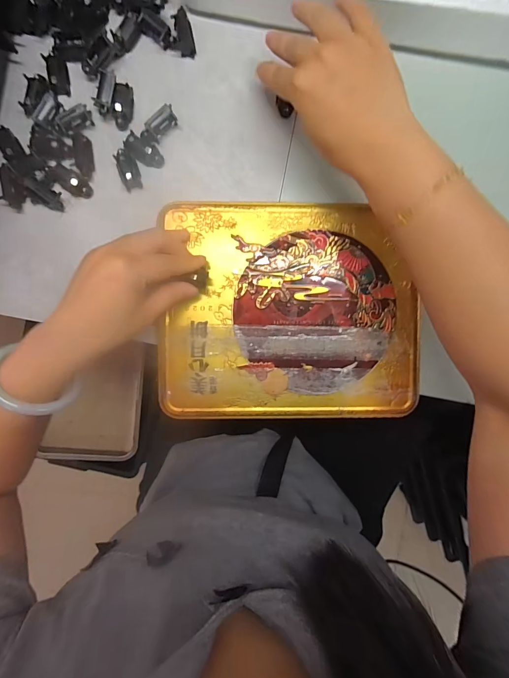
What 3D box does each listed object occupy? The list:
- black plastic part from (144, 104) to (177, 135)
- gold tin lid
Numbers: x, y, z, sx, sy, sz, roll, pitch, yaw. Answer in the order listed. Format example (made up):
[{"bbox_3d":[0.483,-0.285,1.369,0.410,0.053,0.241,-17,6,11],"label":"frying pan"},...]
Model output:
[{"bbox_3d":[-0.082,-0.192,0.293,0.027,0.016,0.012,-42,93,1],"label":"black plastic part"},{"bbox_3d":[0.033,-0.024,0.300,0.229,0.017,0.192,1,94,2],"label":"gold tin lid"}]

